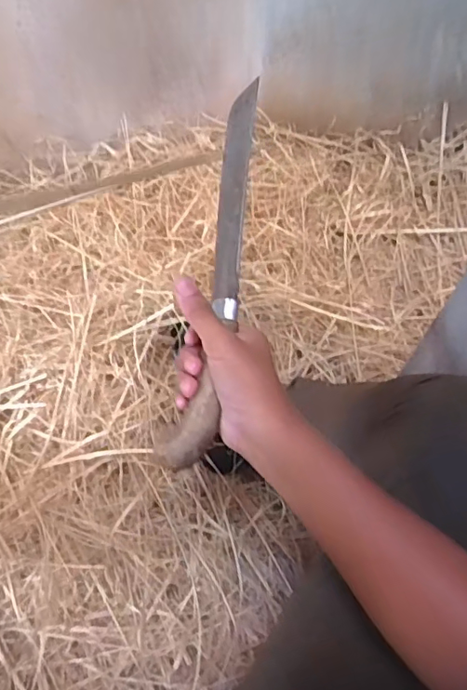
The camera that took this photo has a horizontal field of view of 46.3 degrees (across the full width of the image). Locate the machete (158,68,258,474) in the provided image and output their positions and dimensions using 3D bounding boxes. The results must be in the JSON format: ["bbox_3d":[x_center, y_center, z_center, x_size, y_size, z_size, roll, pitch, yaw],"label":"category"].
[{"bbox_3d":[-0.011,-0.082,0.488,0.040,0.025,0.379,8,69,1],"label":"machete"}]

